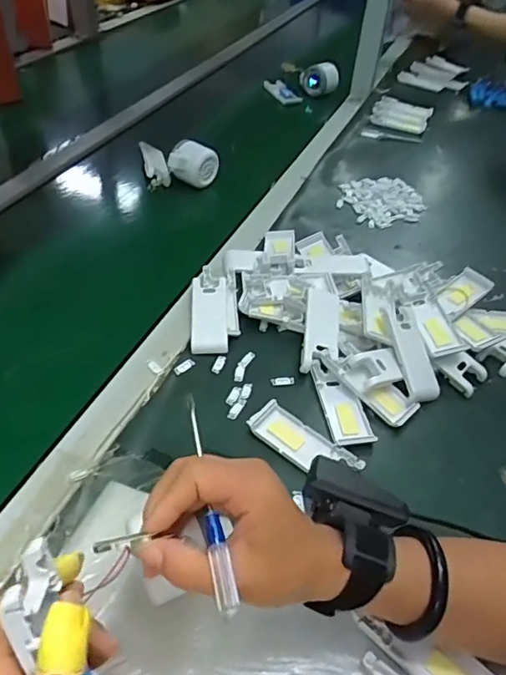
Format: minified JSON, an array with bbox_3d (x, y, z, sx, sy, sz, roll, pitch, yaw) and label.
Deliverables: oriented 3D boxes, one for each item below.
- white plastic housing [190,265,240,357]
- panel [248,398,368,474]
[{"bbox_3d":[-0.043,-0.035,0.594,0.052,0.022,0.123,-1,45,-5],"label":"white plastic housing"},{"bbox_3d":[0.046,0.098,0.483,0.108,0.011,0.039,31,51,24],"label":"panel"}]

